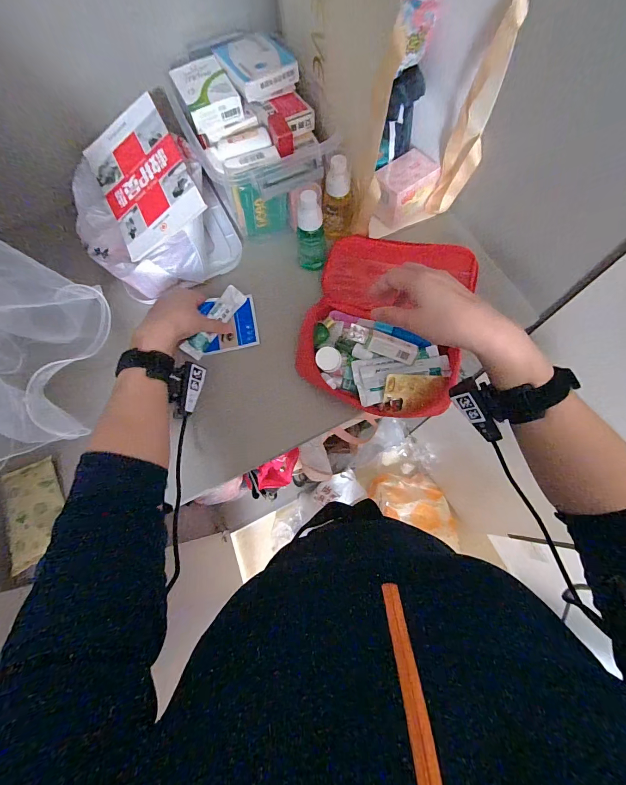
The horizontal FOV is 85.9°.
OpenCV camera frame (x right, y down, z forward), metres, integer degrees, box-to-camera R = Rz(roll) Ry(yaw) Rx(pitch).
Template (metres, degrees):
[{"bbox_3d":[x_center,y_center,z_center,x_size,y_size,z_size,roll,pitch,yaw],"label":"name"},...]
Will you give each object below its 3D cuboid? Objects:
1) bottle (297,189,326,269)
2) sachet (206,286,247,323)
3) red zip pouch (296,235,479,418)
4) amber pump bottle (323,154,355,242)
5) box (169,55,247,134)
[{"bbox_3d":[-0.002,-0.237,0.505,0.040,0.120,0.033,-1,72,2],"label":"bottle"},{"bbox_3d":[-0.135,-0.140,0.537,0.033,0.005,0.058,39,80,-17],"label":"sachet"},{"bbox_3d":[0.109,-0.116,0.497,0.230,0.067,0.285,16,74,7],"label":"red zip pouch"},{"bbox_3d":[0.041,-0.293,0.518,0.049,0.115,0.038,1,72,3],"label":"amber pump bottle"},{"bbox_3d":[-0.158,-0.444,0.498,0.073,0.027,0.104,-26,73,-6],"label":"box"}]

